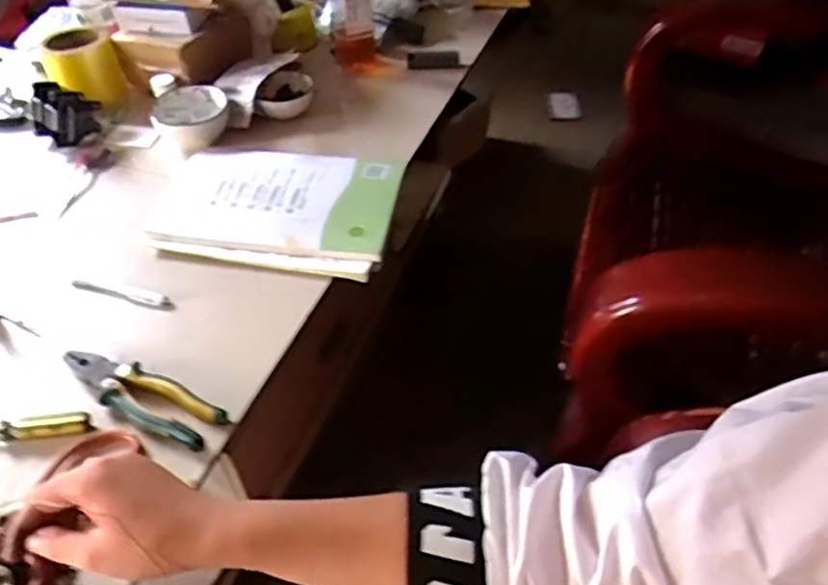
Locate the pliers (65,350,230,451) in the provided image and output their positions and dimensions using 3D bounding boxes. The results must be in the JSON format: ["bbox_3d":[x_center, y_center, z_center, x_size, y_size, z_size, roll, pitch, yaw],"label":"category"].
[{"bbox_3d":[-0.272,0.102,0.653,0.182,0.026,0.052,20,50,18],"label":"pliers"}]

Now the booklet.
[{"bbox_3d":[-0.176,-0.119,0.853,0.303,0.026,0.220,6,47,6],"label":"booklet"}]

